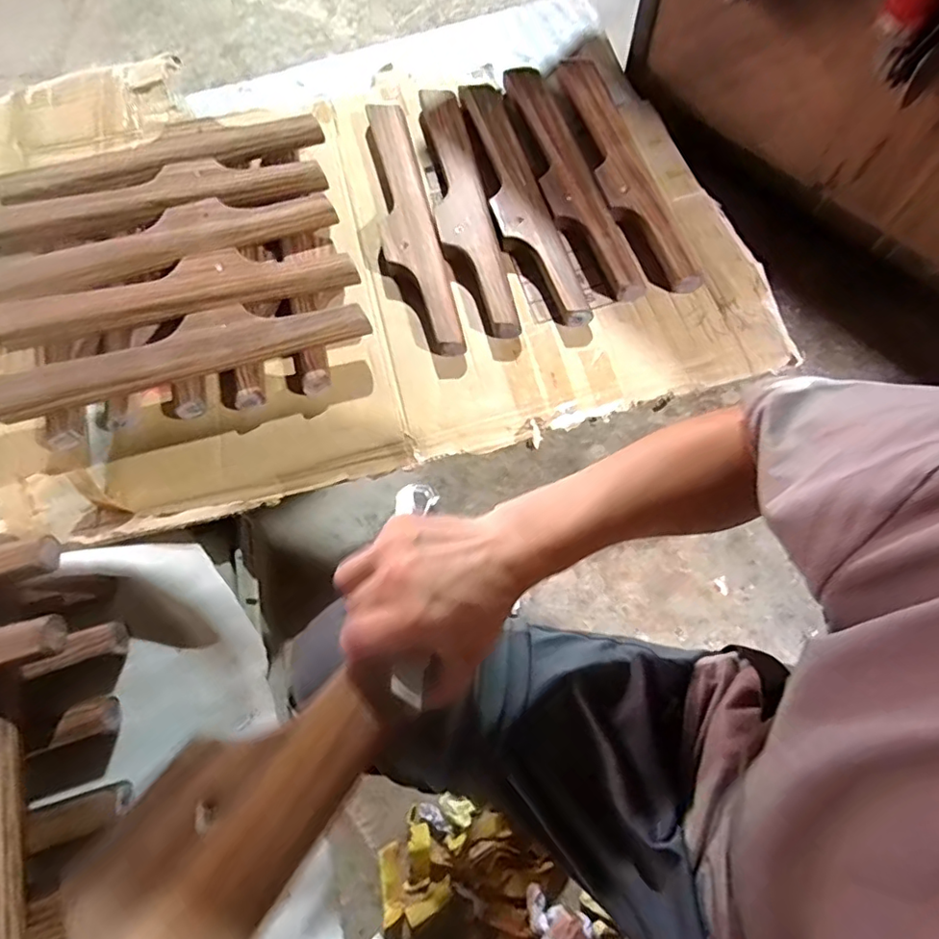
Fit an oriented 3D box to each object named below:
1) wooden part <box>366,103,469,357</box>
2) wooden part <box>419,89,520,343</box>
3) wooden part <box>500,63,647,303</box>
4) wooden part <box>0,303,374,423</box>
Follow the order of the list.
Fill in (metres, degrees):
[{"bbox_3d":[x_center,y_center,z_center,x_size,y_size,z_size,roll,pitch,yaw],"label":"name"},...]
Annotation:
[{"bbox_3d":[-0.106,-0.427,0.970,0.095,0.044,0.558,-12,67,-4],"label":"wooden part"},{"bbox_3d":[-0.014,-0.459,0.979,0.098,0.043,0.567,-11,67,-3],"label":"wooden part"},{"bbox_3d":[0.163,-0.521,0.992,0.103,0.041,0.572,-13,67,-4],"label":"wooden part"},{"bbox_3d":[-0.427,-0.177,0.830,0.549,0.043,0.091,-15,68,-5],"label":"wooden part"}]

